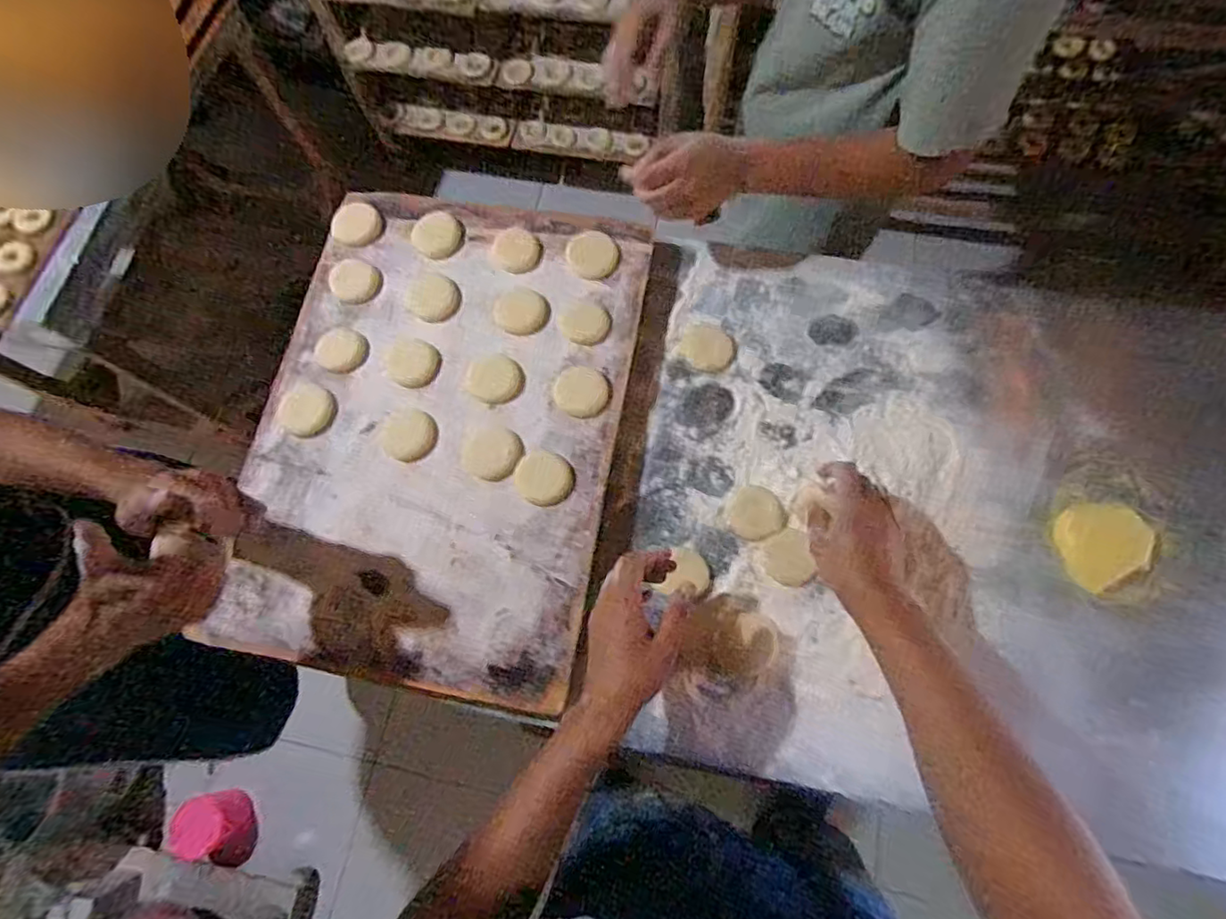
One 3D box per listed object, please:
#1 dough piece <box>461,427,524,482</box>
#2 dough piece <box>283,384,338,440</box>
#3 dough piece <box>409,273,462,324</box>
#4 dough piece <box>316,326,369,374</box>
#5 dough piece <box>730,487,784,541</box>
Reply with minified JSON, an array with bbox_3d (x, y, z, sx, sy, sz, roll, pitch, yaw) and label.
[{"bbox_3d":[-0.141,-0.007,0.703,0.066,0.009,0.065,-1,72,3],"label":"dough piece"},{"bbox_3d":[-0.374,-0.059,0.730,0.057,0.011,0.063,11,74,7],"label":"dough piece"},{"bbox_3d":[-0.232,-0.208,0.763,0.075,0.022,0.058,33,77,13],"label":"dough piece"},{"bbox_3d":[-0.340,-0.137,0.745,0.060,0.014,0.059,-1,72,3],"label":"dough piece"},{"bbox_3d":[0.171,0.064,0.705,0.060,0.011,0.064,0,75,1],"label":"dough piece"}]

